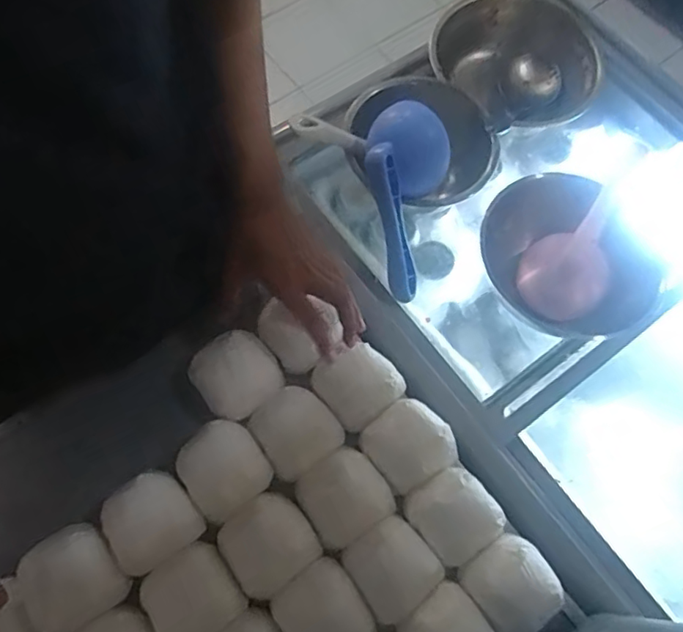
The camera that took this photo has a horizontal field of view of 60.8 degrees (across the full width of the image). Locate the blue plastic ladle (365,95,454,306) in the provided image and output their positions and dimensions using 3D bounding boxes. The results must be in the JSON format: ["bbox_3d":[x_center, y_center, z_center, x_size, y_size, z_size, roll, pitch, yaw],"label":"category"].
[{"bbox_3d":[0.069,-0.122,0.642,0.085,0.061,0.208,2,100,2],"label":"blue plastic ladle"}]

